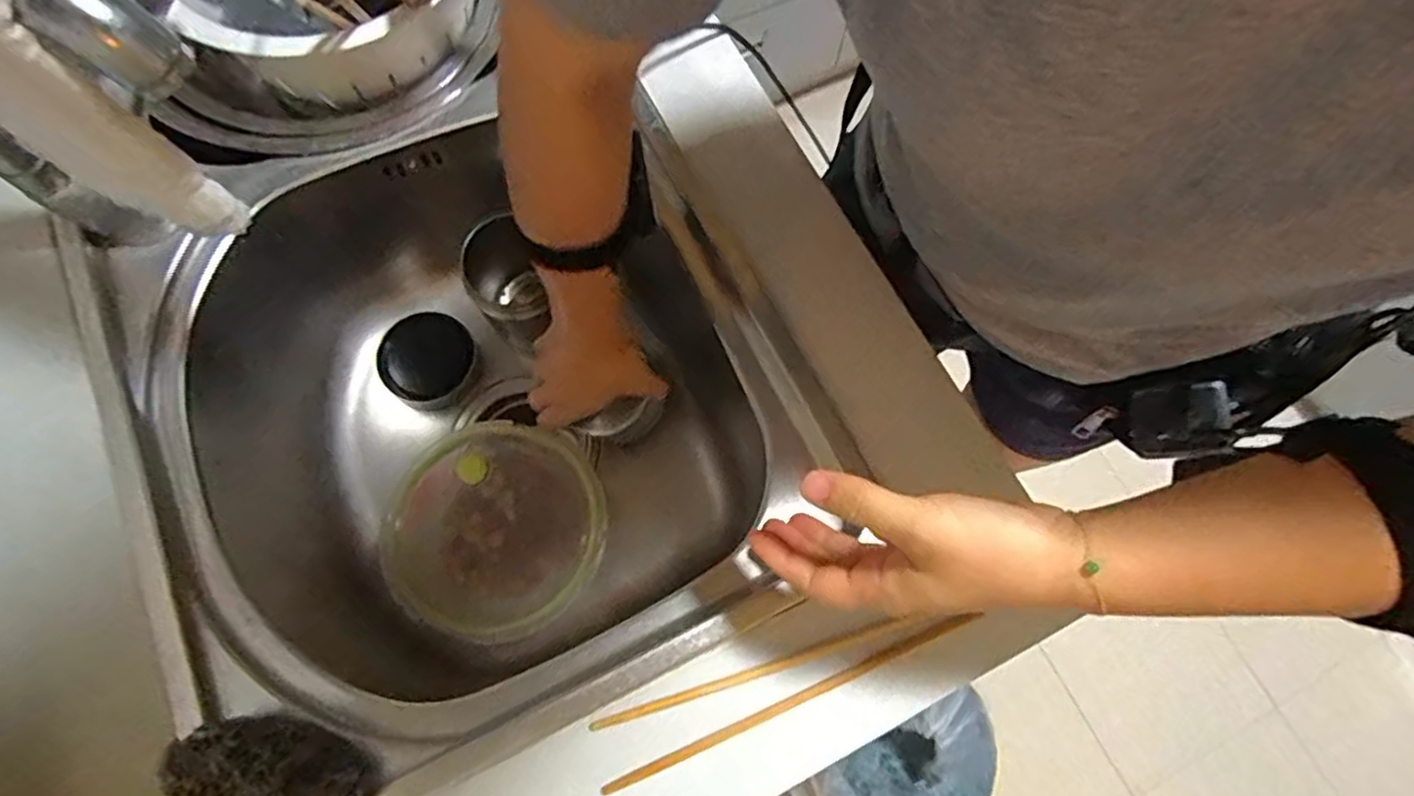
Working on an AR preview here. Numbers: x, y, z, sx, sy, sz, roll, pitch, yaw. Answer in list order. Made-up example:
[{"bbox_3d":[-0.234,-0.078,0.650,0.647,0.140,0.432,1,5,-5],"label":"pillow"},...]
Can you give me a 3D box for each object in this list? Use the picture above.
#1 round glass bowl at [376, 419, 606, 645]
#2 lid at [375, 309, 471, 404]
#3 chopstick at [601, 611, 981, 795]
[{"bbox_3d":[-0.173,0.115,0.586,0.164,0.085,0.161,0,71,-1],"label":"round glass bowl"},{"bbox_3d":[-0.267,-0.041,0.655,0.082,0.018,0.085,0,71,-1],"label":"lid"},{"bbox_3d":[0.050,0.172,0.394,0.230,0.012,0.009,-22,73,-8],"label":"chopstick"}]

